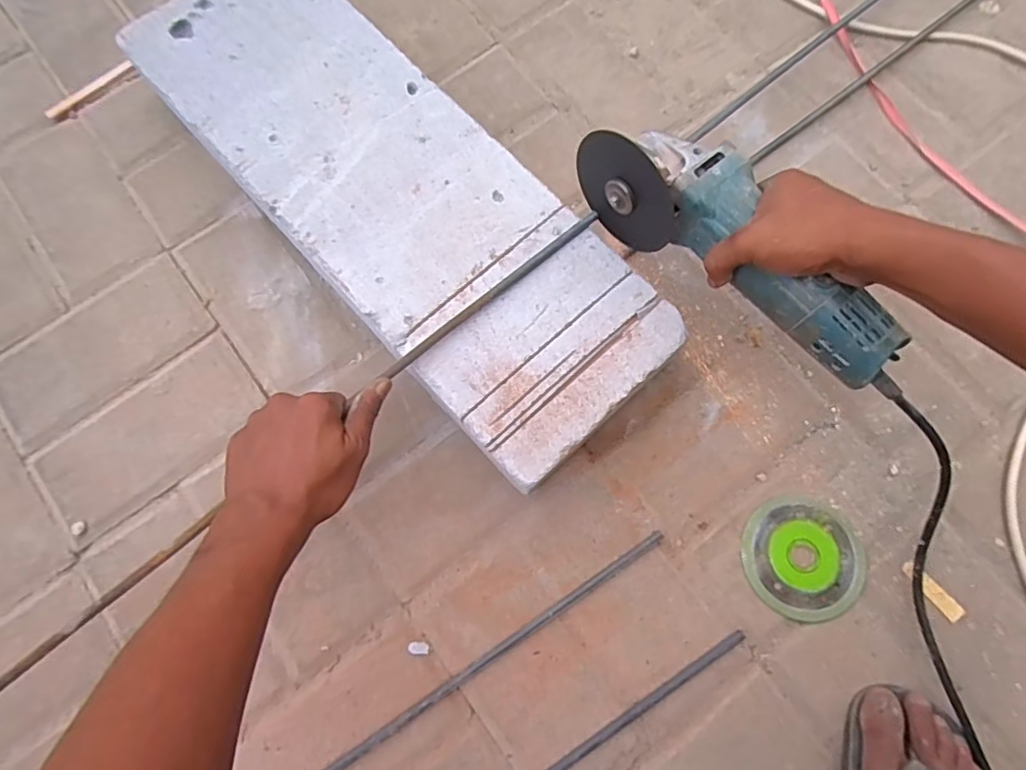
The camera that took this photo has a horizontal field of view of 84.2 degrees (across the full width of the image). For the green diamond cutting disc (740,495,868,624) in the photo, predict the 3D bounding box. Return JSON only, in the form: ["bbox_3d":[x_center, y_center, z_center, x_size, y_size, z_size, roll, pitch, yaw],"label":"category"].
[{"bbox_3d":[0.250,0.149,0.488,0.096,0.006,0.102,0,75,0],"label":"green diamond cutting disc"}]

